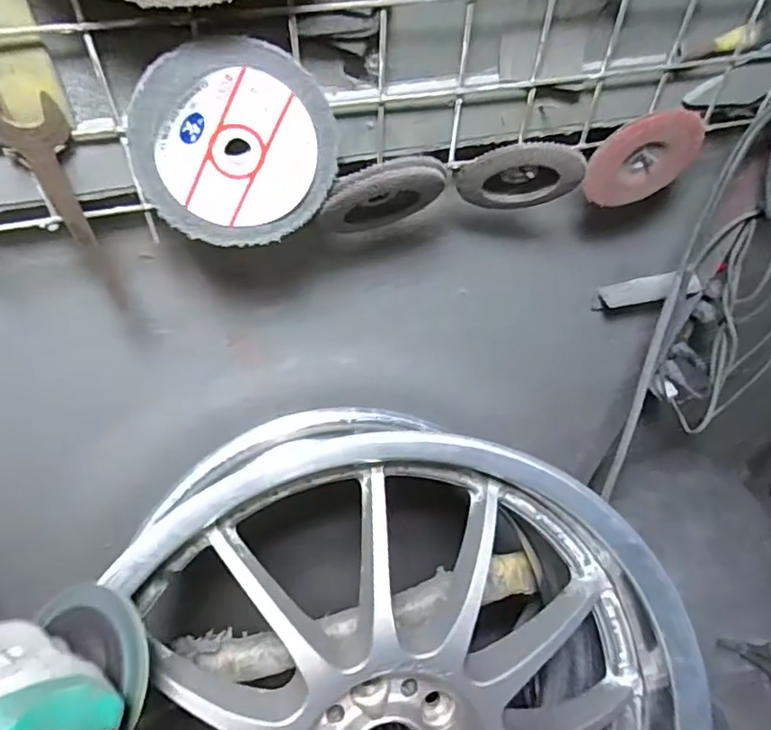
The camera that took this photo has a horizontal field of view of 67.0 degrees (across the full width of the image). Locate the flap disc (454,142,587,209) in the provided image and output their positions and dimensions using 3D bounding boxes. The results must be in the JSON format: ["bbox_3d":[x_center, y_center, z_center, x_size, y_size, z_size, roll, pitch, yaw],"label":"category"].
[{"bbox_3d":[0.099,-0.144,0.436,0.088,0.072,0.018,-14,69,36],"label":"flap disc"}]

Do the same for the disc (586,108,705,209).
[{"bbox_3d":[0.203,-0.162,0.462,0.086,0.082,0.017,-10,52,-12],"label":"disc"}]

